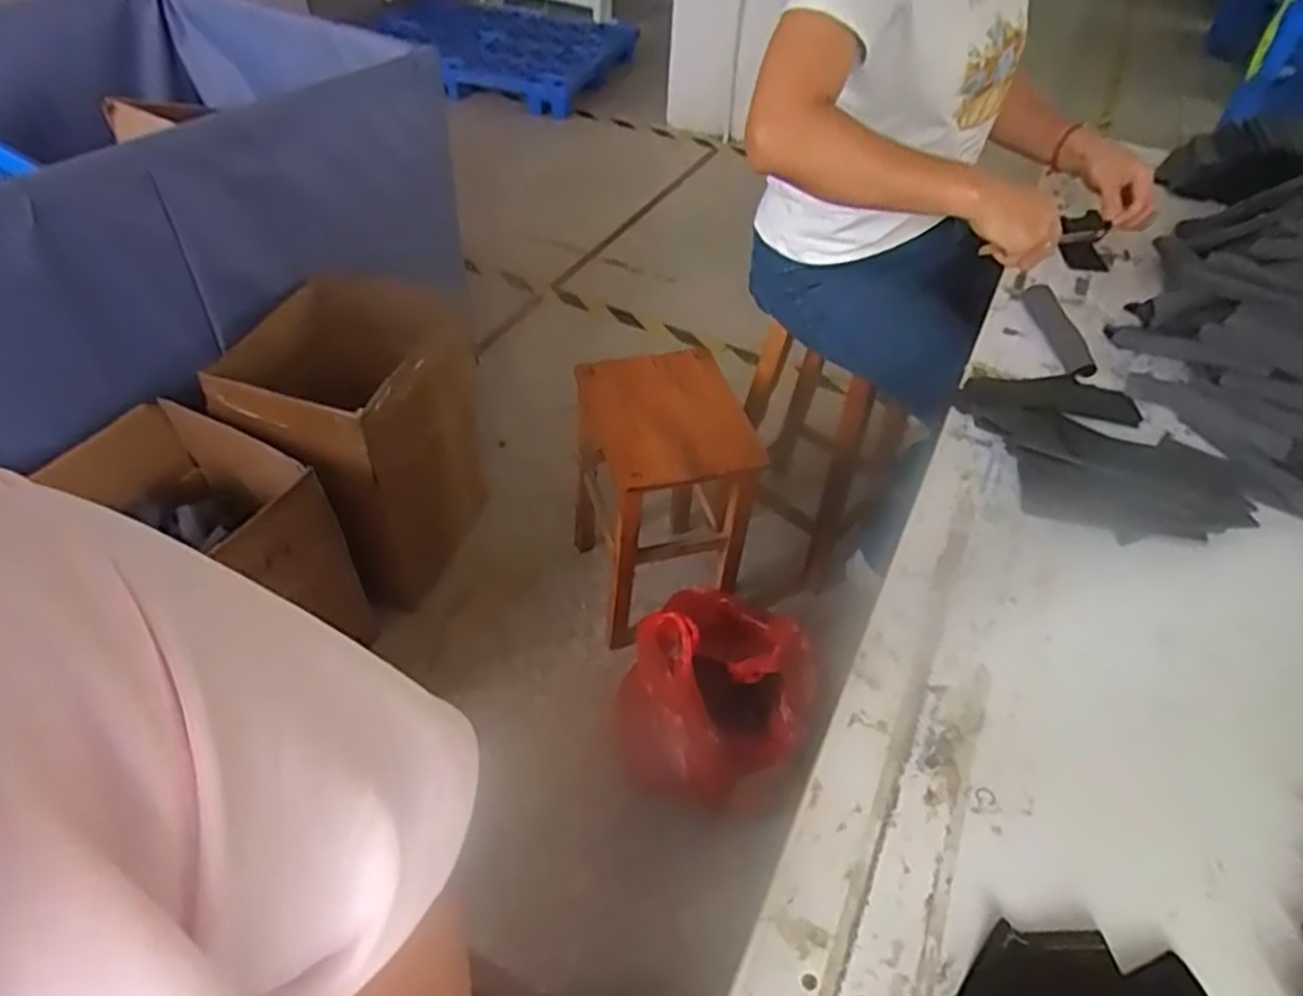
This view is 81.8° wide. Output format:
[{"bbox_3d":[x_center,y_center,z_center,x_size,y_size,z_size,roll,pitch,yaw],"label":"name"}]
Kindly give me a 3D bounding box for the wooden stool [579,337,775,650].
[{"bbox_3d":[0.029,0.017,1.442,0.282,0.441,0.306,-11,48,-15],"label":"wooden stool"}]

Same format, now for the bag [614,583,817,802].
[{"bbox_3d":[0.087,0.311,1.188,0.277,0.280,0.305,3,46,-2],"label":"bag"}]

